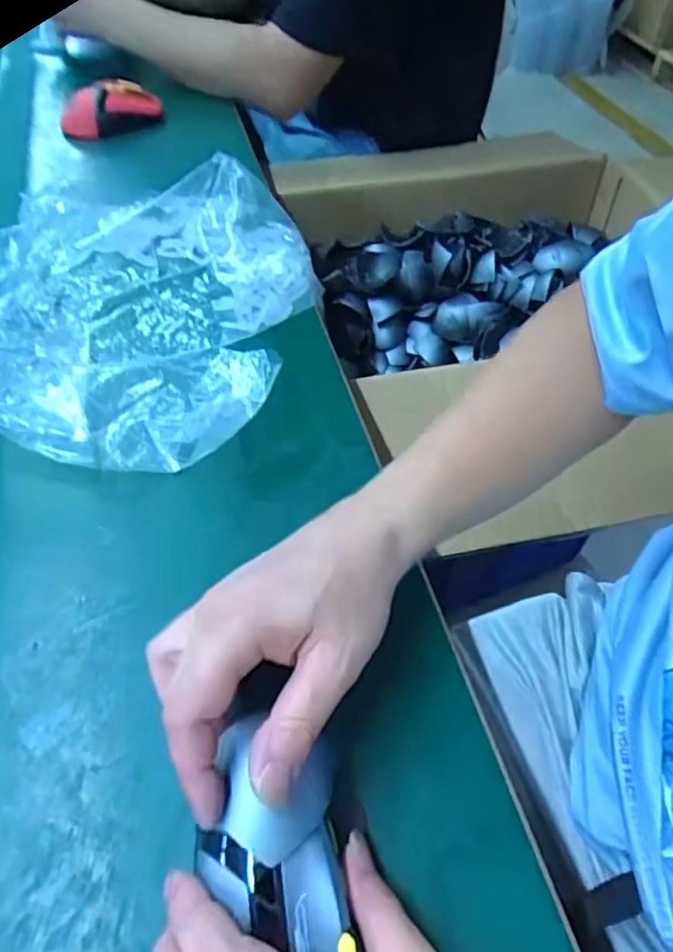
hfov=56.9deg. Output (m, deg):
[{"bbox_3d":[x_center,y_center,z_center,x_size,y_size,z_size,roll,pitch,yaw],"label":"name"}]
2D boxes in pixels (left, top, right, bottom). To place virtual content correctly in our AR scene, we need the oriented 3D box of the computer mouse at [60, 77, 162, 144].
[{"bbox_3d":[-0.298,-0.482,0.812,0.130,0.047,0.059,-26,56,-20],"label":"computer mouse"}]

